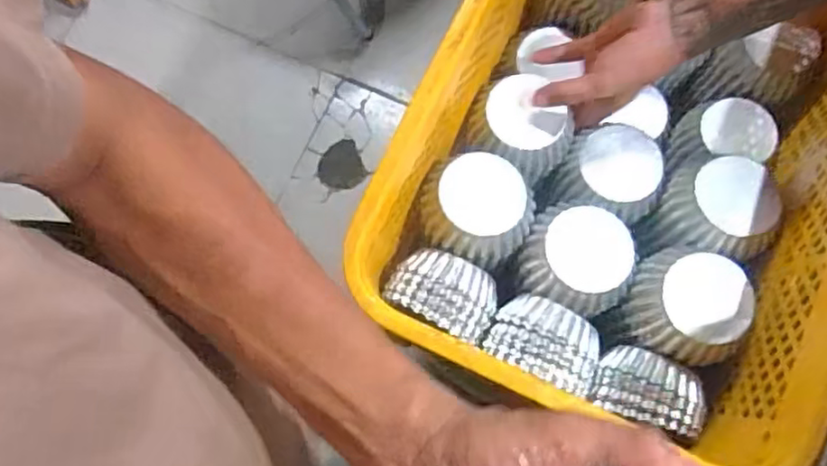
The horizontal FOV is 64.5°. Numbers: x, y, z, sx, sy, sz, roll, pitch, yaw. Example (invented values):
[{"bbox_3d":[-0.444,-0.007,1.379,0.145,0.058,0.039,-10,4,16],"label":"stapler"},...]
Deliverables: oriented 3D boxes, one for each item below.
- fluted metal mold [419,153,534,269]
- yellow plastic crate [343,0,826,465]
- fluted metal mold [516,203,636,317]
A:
[{"bbox_3d":[0.057,-0.020,0.589,0.093,0.052,0.095,0,77,1],"label":"fluted metal mold"},{"bbox_3d":[0.220,-0.120,0.614,0.356,0.216,0.515,24,79,6],"label":"yellow plastic crate"},{"bbox_3d":[0.149,0.023,0.587,0.100,0.033,0.093,0,77,1],"label":"fluted metal mold"}]

